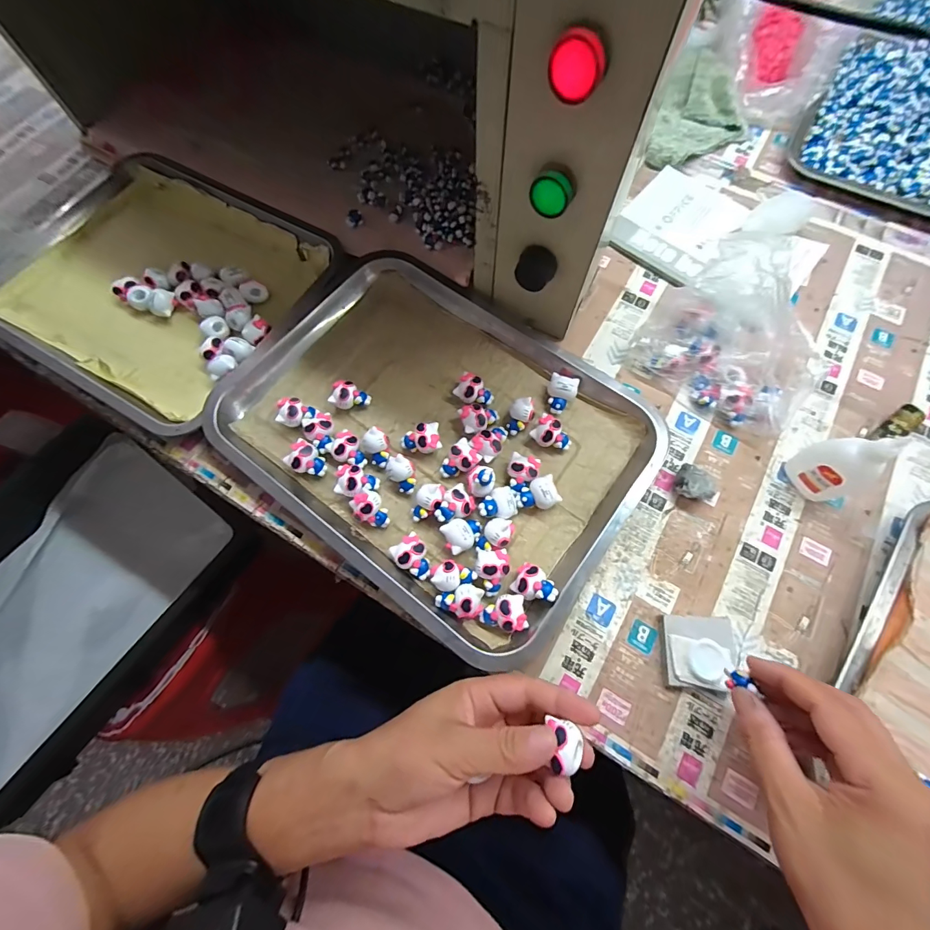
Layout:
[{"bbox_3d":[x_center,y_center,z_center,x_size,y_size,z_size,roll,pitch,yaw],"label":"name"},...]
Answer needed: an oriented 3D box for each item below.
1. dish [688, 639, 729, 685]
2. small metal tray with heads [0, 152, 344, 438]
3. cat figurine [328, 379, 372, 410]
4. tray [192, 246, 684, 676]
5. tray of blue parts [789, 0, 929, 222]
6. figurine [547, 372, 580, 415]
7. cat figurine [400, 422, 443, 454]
[{"bbox_3d":[0.177,0.143,0.295,0.027,0.011,0.030,31,75,10],"label":"dish"},{"bbox_3d":[-0.331,-0.200,0.442,0.351,0.043,0.275,29,75,10],"label":"small metal tray with heads"},{"bbox_3d":[-0.105,-0.060,0.367,0.031,0.023,0.025,26,74,9],"label":"cat figurine"},{"bbox_3d":[-0.030,-0.034,0.354,0.349,0.026,0.272,36,76,12],"label":"tray"},{"bbox_3d":[0.576,-0.482,0.507,0.209,0.032,0.418,28,75,9],"label":"tray of blue parts"},{"bbox_3d":[0.087,-0.064,0.362,0.025,0.020,0.032,14,73,5],"label":"figurine"},{"bbox_3d":[-0.039,-0.021,0.351,0.034,0.022,0.024,-12,72,-3],"label":"cat figurine"}]

